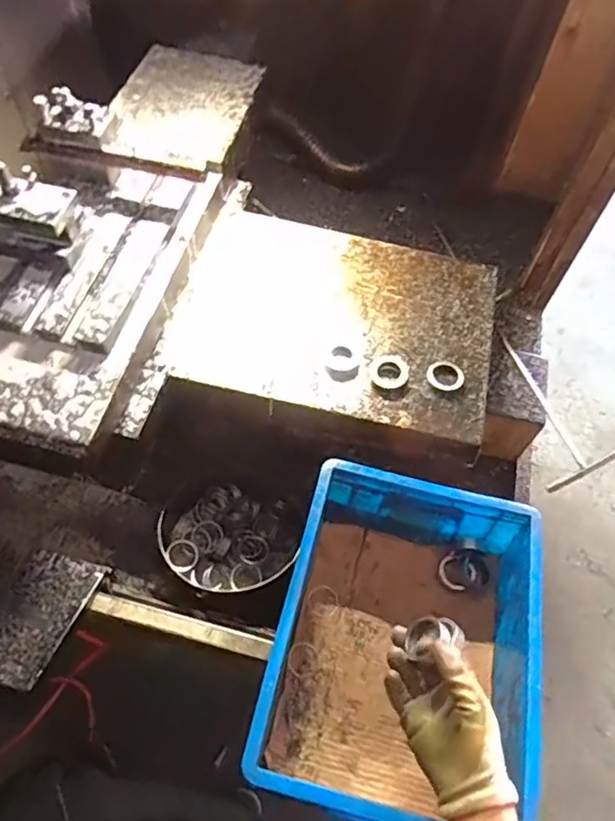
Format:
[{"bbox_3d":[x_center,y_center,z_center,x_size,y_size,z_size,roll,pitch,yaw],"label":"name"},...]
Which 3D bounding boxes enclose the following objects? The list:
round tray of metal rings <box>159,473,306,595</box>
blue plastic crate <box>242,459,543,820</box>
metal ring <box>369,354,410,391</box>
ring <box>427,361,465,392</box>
[{"bbox_3d":[-0.110,0.173,0.844,0.199,0.069,0.166,34,64,15],"label":"round tray of metal rings"},{"bbox_3d":[0.102,0.252,0.657,0.265,0.139,0.346,14,60,5],"label":"blue plastic crate"},{"bbox_3d":[0.107,-0.051,0.769,0.048,0.014,0.056,24,61,10],"label":"metal ring"},{"bbox_3d":[0.180,-0.045,0.771,0.048,0.010,0.040,26,62,11],"label":"ring"}]

